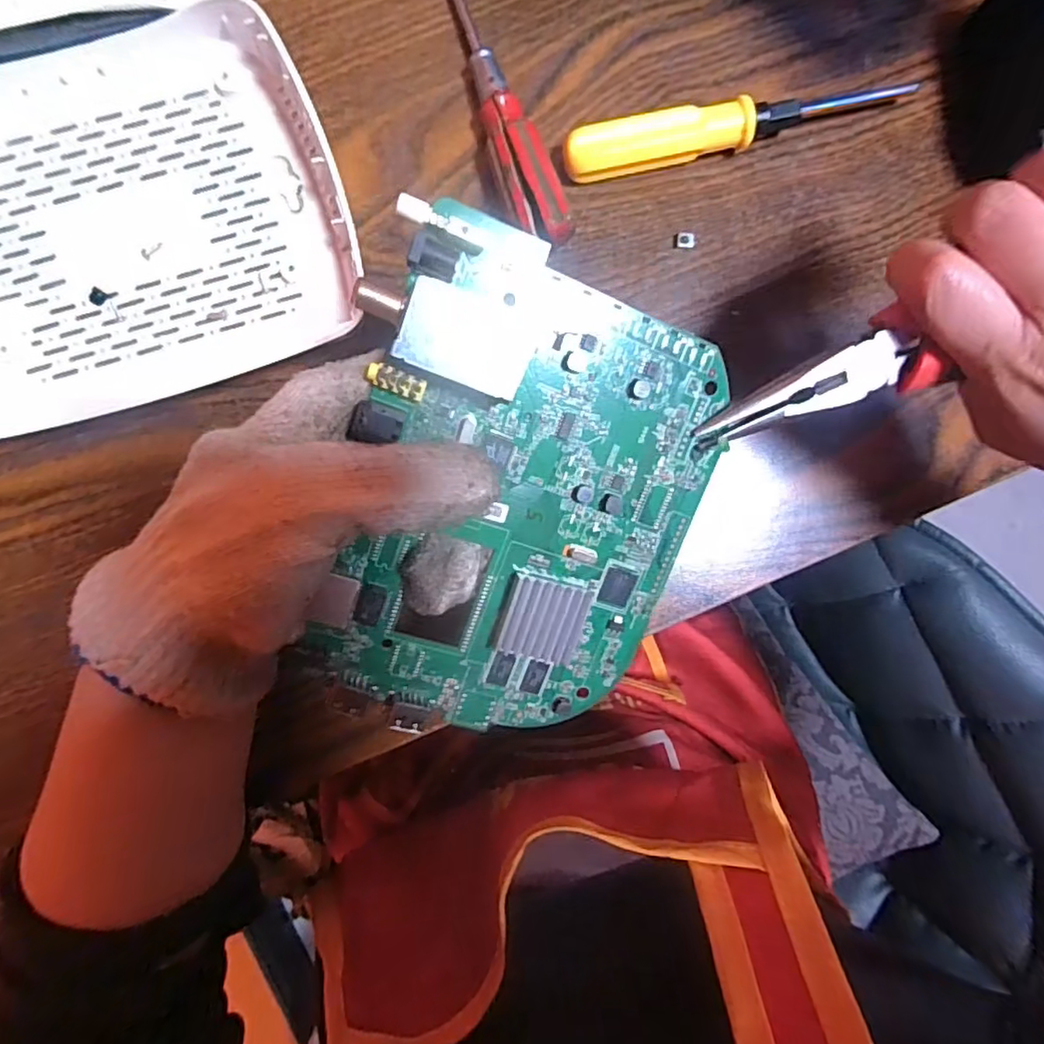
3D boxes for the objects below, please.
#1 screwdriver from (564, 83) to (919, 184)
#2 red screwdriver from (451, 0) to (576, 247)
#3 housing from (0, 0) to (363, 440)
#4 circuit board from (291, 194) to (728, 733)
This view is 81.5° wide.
[{"bbox_3d":[0.094,-0.171,0.263,0.155,0.024,0.016,-14,96,-5],"label":"screwdriver"},{"bbox_3d":[-0.014,-0.177,0.251,0.022,0.026,0.133,-25,97,-4],"label":"red screwdriver"},{"bbox_3d":[-0.162,-0.116,0.236,0.181,0.037,0.134,-21,96,-4],"label":"housing"},{"bbox_3d":[0.002,-0.002,0.199,0.117,0.015,0.160,12,102,-16],"label":"circuit board"}]

